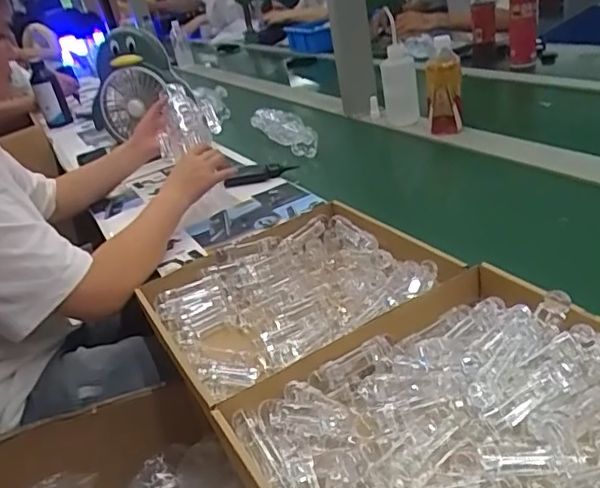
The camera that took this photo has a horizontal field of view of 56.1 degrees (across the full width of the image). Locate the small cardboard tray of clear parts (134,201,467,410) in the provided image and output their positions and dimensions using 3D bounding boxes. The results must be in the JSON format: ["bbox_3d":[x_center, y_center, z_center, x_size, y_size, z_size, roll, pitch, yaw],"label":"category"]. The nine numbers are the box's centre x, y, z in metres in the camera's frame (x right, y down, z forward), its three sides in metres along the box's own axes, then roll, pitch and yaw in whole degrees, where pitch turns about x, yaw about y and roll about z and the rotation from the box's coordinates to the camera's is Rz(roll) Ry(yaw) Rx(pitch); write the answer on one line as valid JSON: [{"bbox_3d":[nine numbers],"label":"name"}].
[{"bbox_3d":[-0.009,0.059,0.670,0.307,0.058,0.270,-25,31,-22],"label":"small cardboard tray of clear parts"}]

